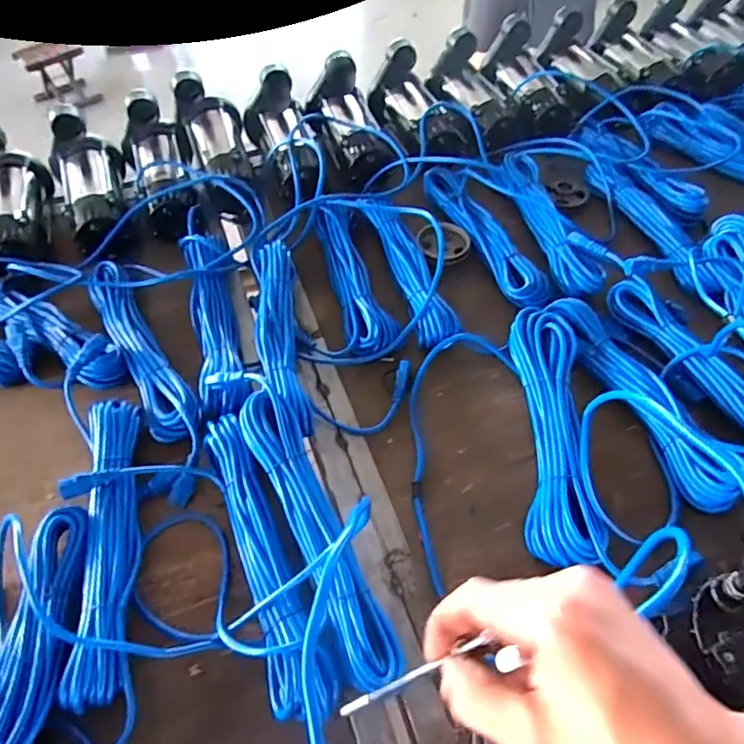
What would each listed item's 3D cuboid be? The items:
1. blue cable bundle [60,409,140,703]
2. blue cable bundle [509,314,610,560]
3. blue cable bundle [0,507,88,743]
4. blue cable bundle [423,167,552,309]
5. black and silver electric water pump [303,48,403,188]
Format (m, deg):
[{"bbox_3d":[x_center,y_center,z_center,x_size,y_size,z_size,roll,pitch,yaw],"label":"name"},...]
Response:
[{"bbox_3d":[-0.300,0.179,0.633,0.066,0.040,0.345,-10,53,-6],"label":"blue cable bundle"},{"bbox_3d":[0.226,0.068,0.723,0.086,0.058,0.360,2,53,3],"label":"blue cable bundle"},{"bbox_3d":[-0.334,0.294,0.542,0.063,0.038,0.339,-1,53,1],"label":"blue cable bundle"},{"bbox_3d":[0.186,-0.230,0.947,0.077,0.032,0.362,-18,55,-12],"label":"blue cable bundle"},{"bbox_3d":[-0.043,-0.460,1.070,0.124,0.107,0.275,-16,68,-11],"label":"black and silver electric water pump"}]

